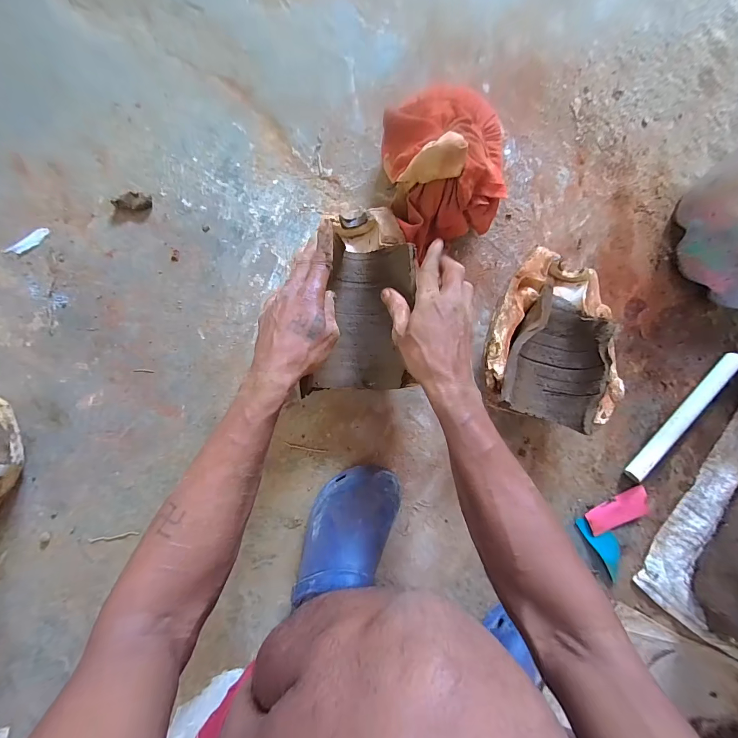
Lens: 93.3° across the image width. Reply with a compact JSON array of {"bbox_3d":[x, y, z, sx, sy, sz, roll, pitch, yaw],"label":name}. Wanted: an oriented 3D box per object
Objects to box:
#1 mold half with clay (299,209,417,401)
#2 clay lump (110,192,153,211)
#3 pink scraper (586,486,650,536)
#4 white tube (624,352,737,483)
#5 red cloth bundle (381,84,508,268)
[{"bbox_3d":[-0.010,-0.090,0.441,0.126,0.086,0.238,5,89,-7],"label":"mold half with clay"},{"bbox_3d":[-0.319,-0.224,0.468,0.049,0.011,0.022,-6,92,-7],"label":"clay lump"},{"bbox_3d":[0.405,0.229,0.565,0.106,0.008,0.049,-19,93,-6],"label":"pink scraper"},{"bbox_3d":[0.511,0.078,0.565,0.023,0.024,0.265,44,86,-6],"label":"white tube"},{"bbox_3d":[0.110,-0.265,0.464,0.159,0.118,0.195,-10,92,-7],"label":"red cloth bundle"}]

